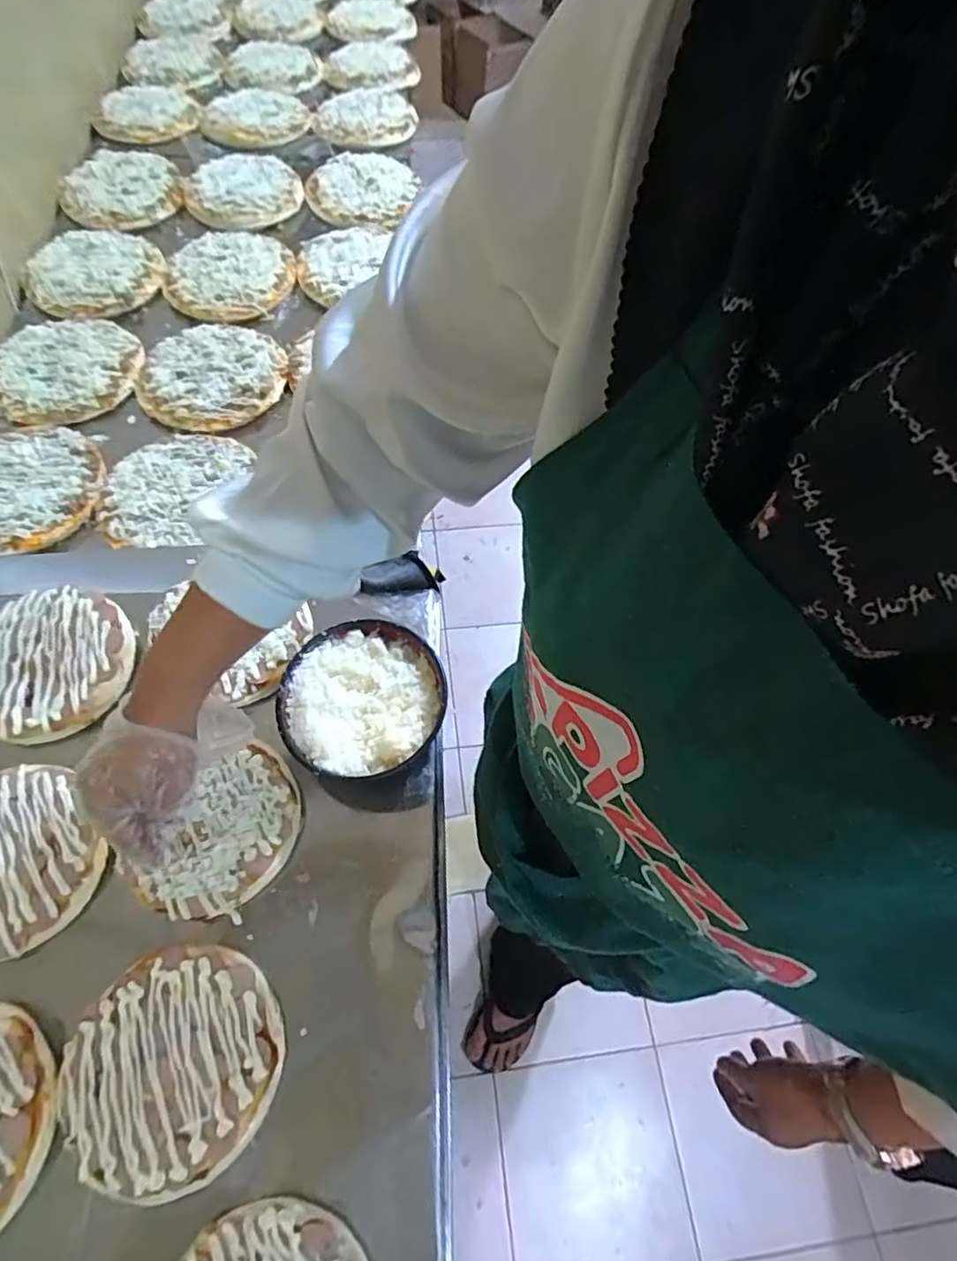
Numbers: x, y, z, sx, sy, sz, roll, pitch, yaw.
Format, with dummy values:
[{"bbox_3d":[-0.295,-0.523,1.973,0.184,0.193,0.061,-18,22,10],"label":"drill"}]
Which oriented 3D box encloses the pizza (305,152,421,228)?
[{"bbox_3d":[-0.221,-0.829,1.138,0.199,0.026,0.227,0,62,-3],"label":"pizza"}]

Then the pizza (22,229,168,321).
[{"bbox_3d":[-0.617,-0.583,0.983,0.187,0.031,0.203,1,62,-2],"label":"pizza"}]

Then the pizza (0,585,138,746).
[{"bbox_3d":[-0.409,0.028,0.578,0.139,0.029,0.146,1,62,-2],"label":"pizza"}]

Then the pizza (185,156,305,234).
[{"bbox_3d":[-0.426,-0.802,1.096,0.203,0.024,0.217,-14,63,-10],"label":"pizza"}]

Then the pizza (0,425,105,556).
[{"bbox_3d":[-0.588,-0.183,0.773,0.197,0.018,0.203,1,62,-2],"label":"pizza"}]

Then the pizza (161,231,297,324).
[{"bbox_3d":[-0.410,-0.591,1.004,0.207,0.031,0.194,1,62,-2],"label":"pizza"}]

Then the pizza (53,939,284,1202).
[{"bbox_3d":[-0.222,0.316,0.444,0.141,0.017,0.148,1,62,-2],"label":"pizza"}]

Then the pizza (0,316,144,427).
[{"bbox_3d":[-0.596,-0.383,0.879,0.194,0.025,0.211,1,62,-2],"label":"pizza"}]

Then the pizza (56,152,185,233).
[{"bbox_3d":[-0.644,-0.802,1.102,0.200,0.032,0.217,1,62,-2],"label":"pizza"}]

